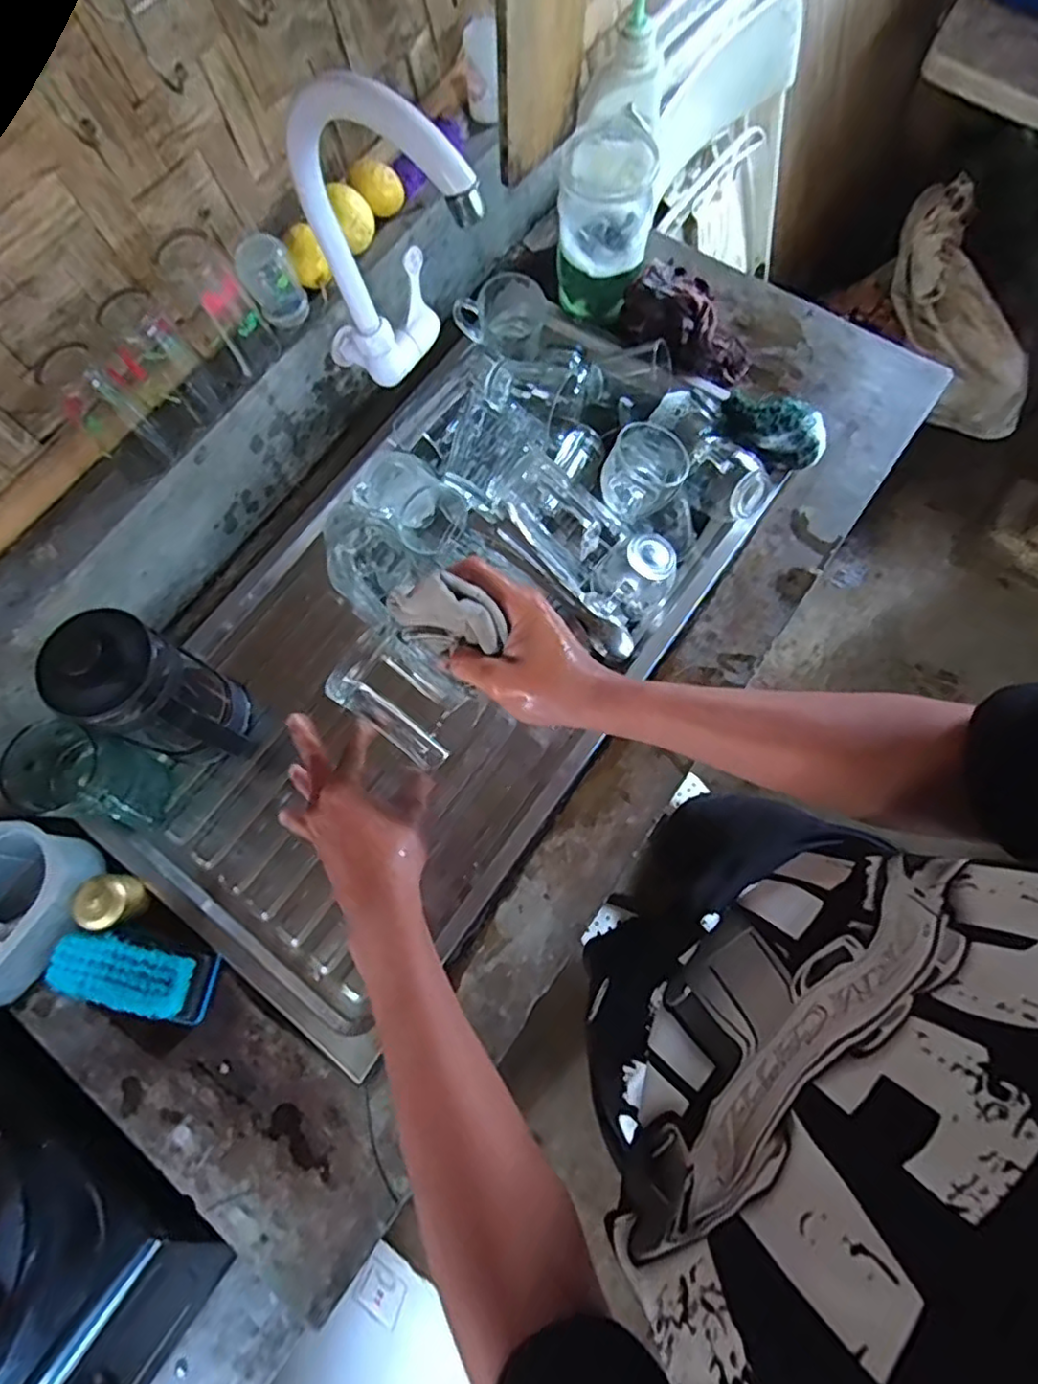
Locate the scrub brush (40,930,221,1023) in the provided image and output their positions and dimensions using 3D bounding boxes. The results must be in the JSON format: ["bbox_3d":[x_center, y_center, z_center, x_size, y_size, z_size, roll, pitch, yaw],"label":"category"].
[{"bbox_3d":[-0.328,0.238,0.539,0.126,0.034,0.056,13,74,6],"label":"scrub brush"}]

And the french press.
[{"bbox_3d":[-0.295,0.007,0.540,0.096,0.180,0.087,14,74,6],"label":"french press"}]

